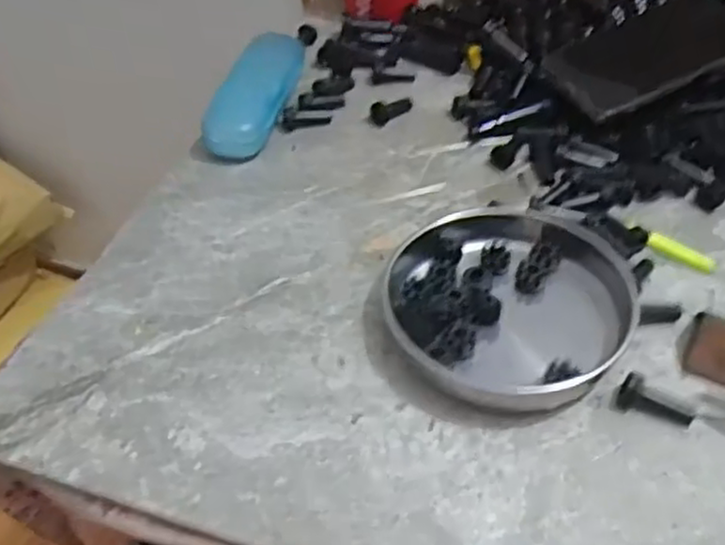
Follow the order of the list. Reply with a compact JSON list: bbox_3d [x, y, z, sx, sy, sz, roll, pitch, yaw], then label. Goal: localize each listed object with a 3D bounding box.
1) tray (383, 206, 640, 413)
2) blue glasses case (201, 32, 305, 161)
[{"bbox_3d":[0.080,0.010,0.427,0.138,0.027,0.141,0,46,0],"label":"tray"},{"bbox_3d":[-0.081,-0.144,0.578,0.047,0.035,0.148,9,47,9],"label":"blue glasses case"}]

